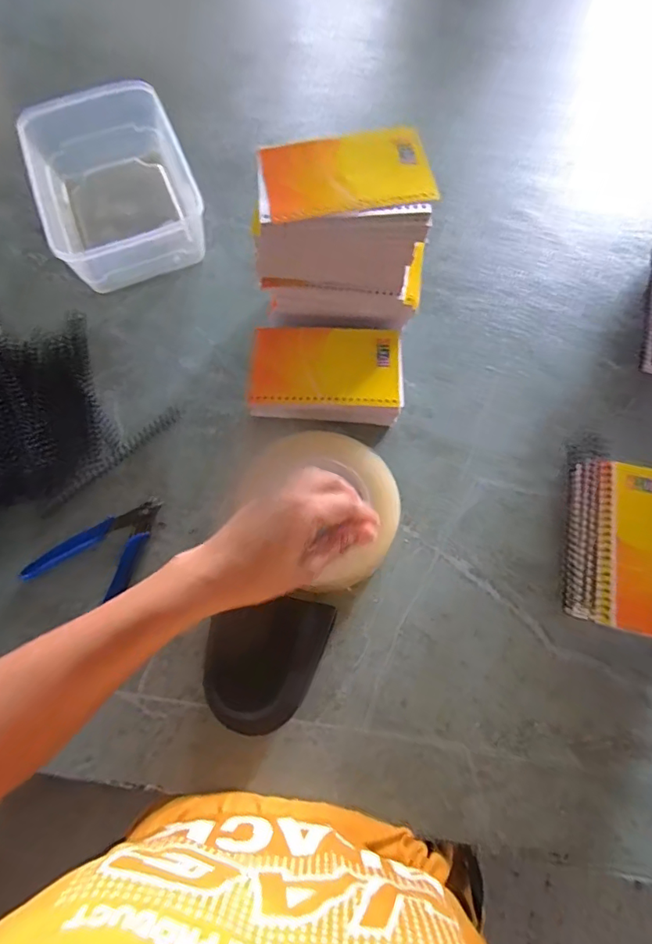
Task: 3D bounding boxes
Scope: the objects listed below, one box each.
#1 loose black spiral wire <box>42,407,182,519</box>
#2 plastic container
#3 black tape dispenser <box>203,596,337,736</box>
[{"bbox_3d":[-0.202,-0.012,0.482,0.152,0.007,0.013,-40,75,-13],"label":"loose black spiral wire"},{"bbox_3d":[-0.235,-0.316,0.568,0.153,0.073,0.232,-20,70,-6],"label":"plastic container"},{"bbox_3d":[-0.052,0.147,0.398,0.090,0.047,0.107,18,71,8],"label":"black tape dispenser"}]

